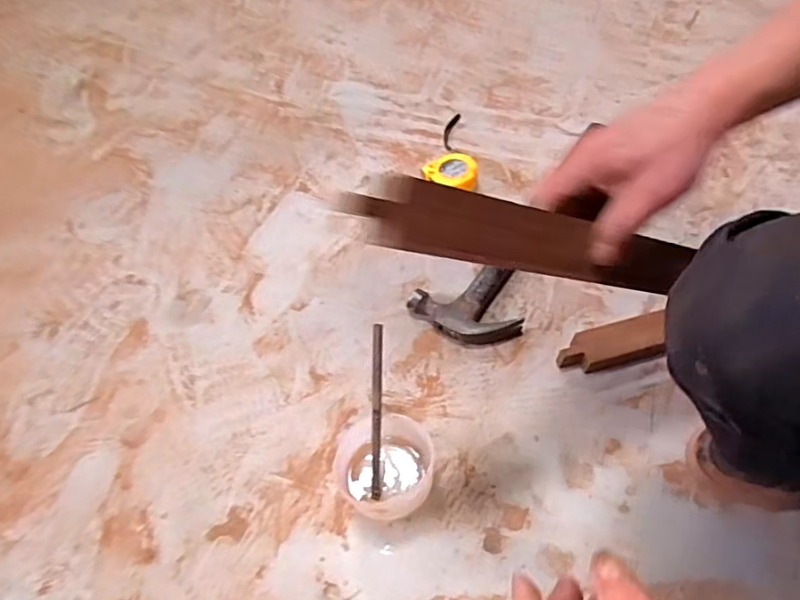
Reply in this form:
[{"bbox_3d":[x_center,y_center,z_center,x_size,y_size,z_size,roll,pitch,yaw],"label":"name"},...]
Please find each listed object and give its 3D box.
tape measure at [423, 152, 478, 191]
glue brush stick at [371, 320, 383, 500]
[{"bbox_3d":[0.076,-0.181,0.795,0.075,0.031,0.060,18,62,13],"label":"tape measure"},{"bbox_3d":[-0.024,0.114,0.556,0.010,0.012,0.179,1,98,4],"label":"glue brush stick"}]

